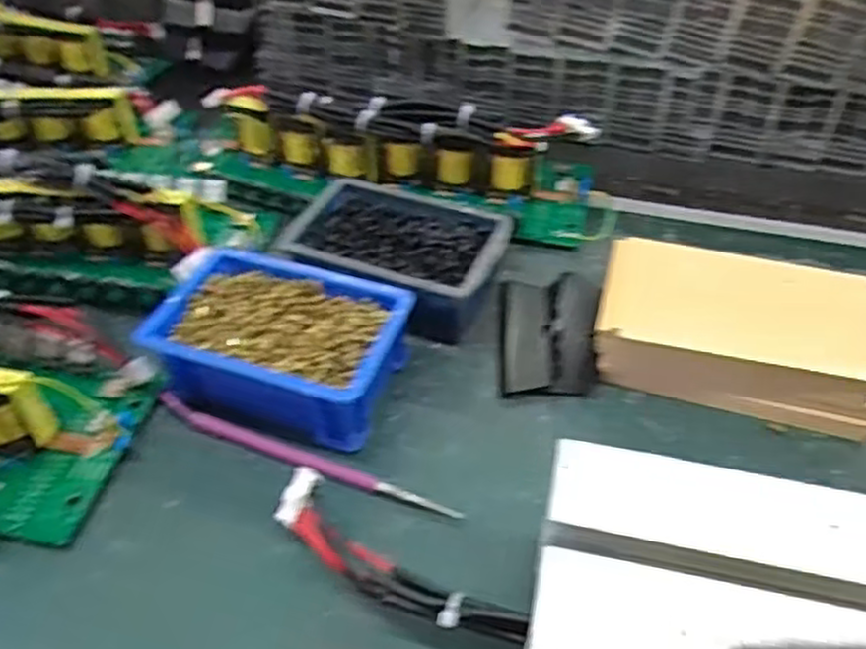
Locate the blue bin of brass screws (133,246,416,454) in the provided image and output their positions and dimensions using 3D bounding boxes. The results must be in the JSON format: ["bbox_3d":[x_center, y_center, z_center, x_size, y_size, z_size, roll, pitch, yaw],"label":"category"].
[{"bbox_3d":[-0.096,0.016,0.465,0.147,0.051,0.110,17,48,16],"label":"blue bin of brass screws"}]

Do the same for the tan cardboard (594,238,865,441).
[{"bbox_3d":[0.197,0.003,0.478,0.171,0.049,0.107,13,47,13],"label":"tan cardboard"}]

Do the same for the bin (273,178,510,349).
[{"bbox_3d":[-0.026,-0.048,0.531,0.147,0.049,0.103,18,48,17],"label":"bin"}]

